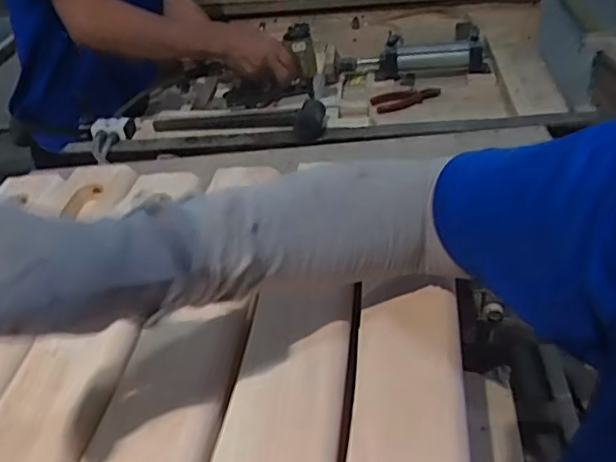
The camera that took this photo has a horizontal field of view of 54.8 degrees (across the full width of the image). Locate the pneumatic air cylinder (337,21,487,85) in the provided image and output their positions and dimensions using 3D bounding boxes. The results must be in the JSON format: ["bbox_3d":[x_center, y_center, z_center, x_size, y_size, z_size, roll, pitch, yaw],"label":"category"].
[{"bbox_3d":[0.249,-0.421,1.419,0.347,0.096,0.097,-4,38,5],"label":"pneumatic air cylinder"}]

